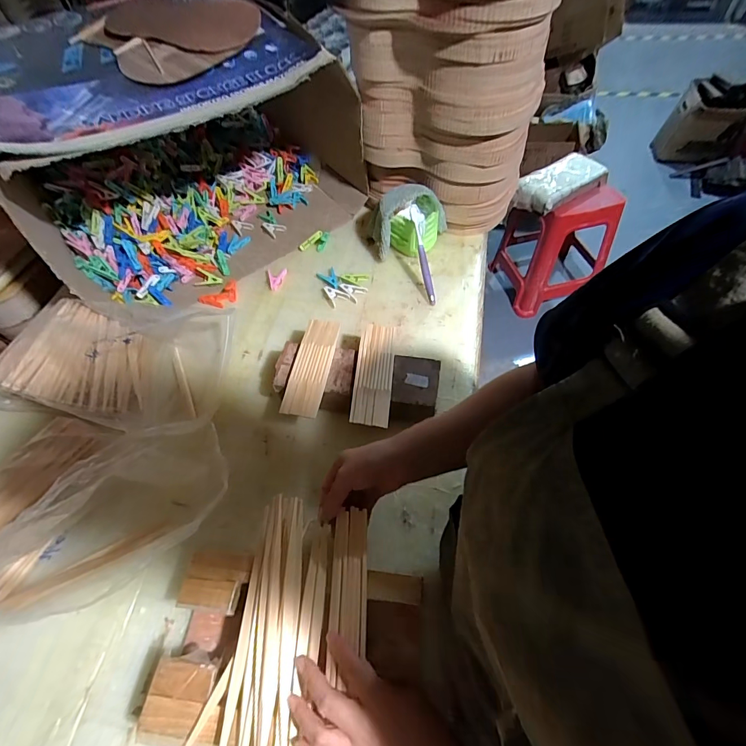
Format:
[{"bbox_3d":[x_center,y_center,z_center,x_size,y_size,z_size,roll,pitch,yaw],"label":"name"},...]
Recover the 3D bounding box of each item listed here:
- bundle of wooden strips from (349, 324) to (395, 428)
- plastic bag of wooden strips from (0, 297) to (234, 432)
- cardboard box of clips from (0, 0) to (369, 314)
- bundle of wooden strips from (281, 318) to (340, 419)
[{"bbox_3d":[0.002,-0.004,0.587,0.053,0.010,0.174,2,56,6],"label":"bundle of wooden strips"},{"bbox_3d":[-0.436,-0.039,0.674,0.368,0.078,0.251,5,56,6],"label":"plastic bag of wooden strips"},{"bbox_3d":[-0.377,-0.461,0.801,0.584,0.334,0.462,-31,60,-17],"label":"cardboard box of clips"},{"bbox_3d":[-0.092,-0.015,0.604,0.055,0.010,0.174,5,56,8],"label":"bundle of wooden strips"}]

